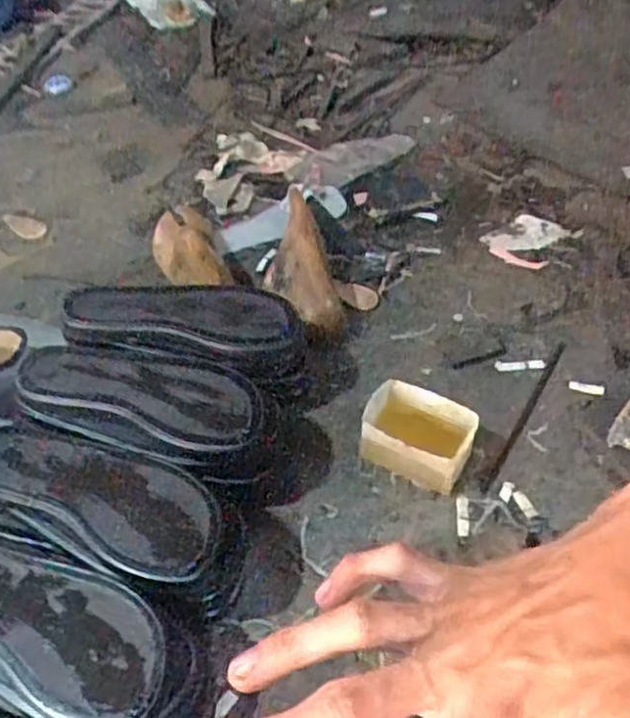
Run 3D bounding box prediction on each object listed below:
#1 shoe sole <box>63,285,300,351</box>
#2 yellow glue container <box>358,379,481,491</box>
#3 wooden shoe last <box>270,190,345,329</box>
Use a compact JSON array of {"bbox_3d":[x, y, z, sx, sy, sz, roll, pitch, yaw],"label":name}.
[{"bbox_3d":[-0.132,-0.044,0.694,0.223,0.024,0.083,5,49,8],"label":"shoe sole"},{"bbox_3d":[0.099,0.070,0.652,0.100,0.061,0.074,23,53,22],"label":"yellow glue container"},{"bbox_3d":[-0.020,-0.113,0.828,0.078,0.069,0.215,-10,48,-6],"label":"wooden shoe last"}]

